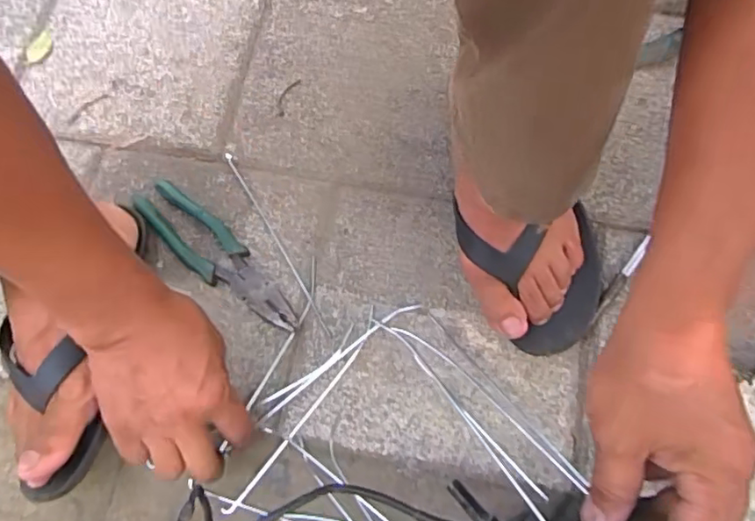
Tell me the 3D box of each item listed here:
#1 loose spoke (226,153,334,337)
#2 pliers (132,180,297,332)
[{"bbox_3d":[-0.099,-0.021,0.579,0.005,0.004,0.219,-30,73,-7],"label":"loose spoke"},{"bbox_3d":[-0.156,-0.006,0.570,0.208,0.017,0.050,43,78,15],"label":"pliers"}]

